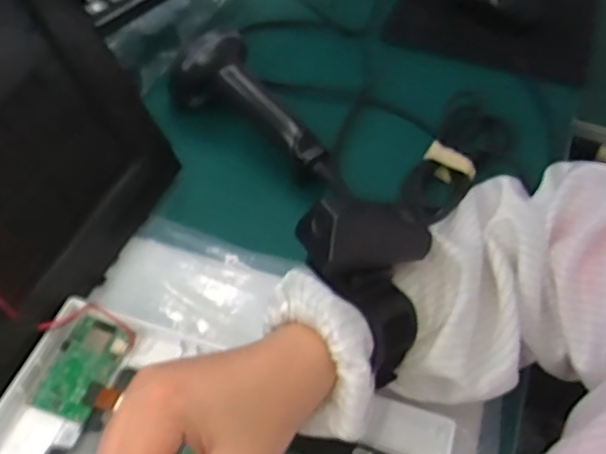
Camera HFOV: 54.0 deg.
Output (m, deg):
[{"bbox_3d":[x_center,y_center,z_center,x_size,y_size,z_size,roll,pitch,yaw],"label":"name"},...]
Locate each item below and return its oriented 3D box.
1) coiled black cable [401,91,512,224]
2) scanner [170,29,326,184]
[{"bbox_3d":[0.125,-0.062,0.497,0.060,0.030,0.129,34,59,24],"label":"coiled black cable"},{"bbox_3d":[-0.035,-0.107,0.492,0.155,0.065,0.065,34,59,24],"label":"scanner"}]

